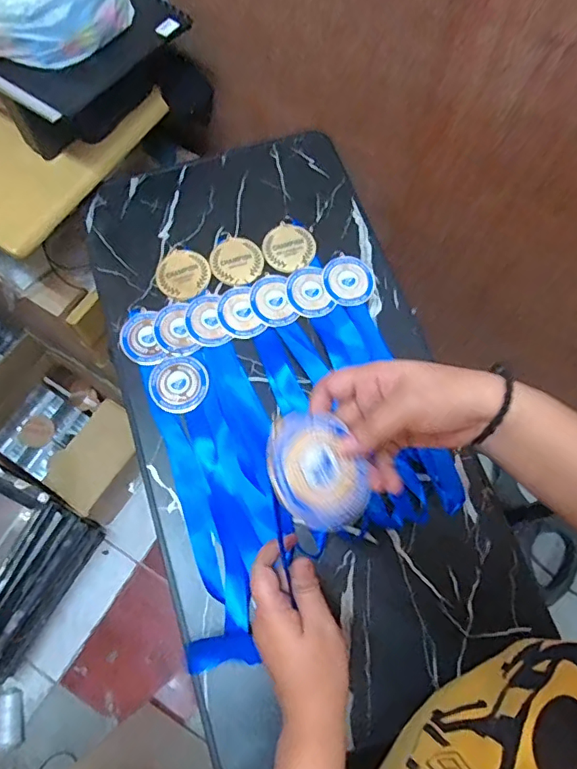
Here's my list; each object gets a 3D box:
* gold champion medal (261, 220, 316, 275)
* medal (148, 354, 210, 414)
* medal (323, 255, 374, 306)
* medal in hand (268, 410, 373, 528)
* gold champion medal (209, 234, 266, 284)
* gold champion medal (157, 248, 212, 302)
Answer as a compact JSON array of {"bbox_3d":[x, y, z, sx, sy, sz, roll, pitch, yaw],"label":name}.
[{"bbox_3d":[0.001,-0.191,0.729,0.072,0.008,0.070,0,70,-1],"label":"gold champion medal"},{"bbox_3d":[-0.137,-0.002,0.655,0.073,0.004,0.071,0,70,-1],"label":"medal"},{"bbox_3d":[0.081,-0.141,0.712,0.068,0.007,0.072,2,76,-7],"label":"medal"},{"bbox_3d":[0.019,0.057,0.348,0.079,0.006,0.064,50,56,1],"label":"medal in hand"},{"bbox_3d":[-0.071,-0.171,0.720,0.071,0.005,0.075,0,70,-1],"label":"gold champion medal"},{"bbox_3d":[-0.144,-0.152,0.716,0.071,0.004,0.077,0,70,-1],"label":"gold champion medal"}]

